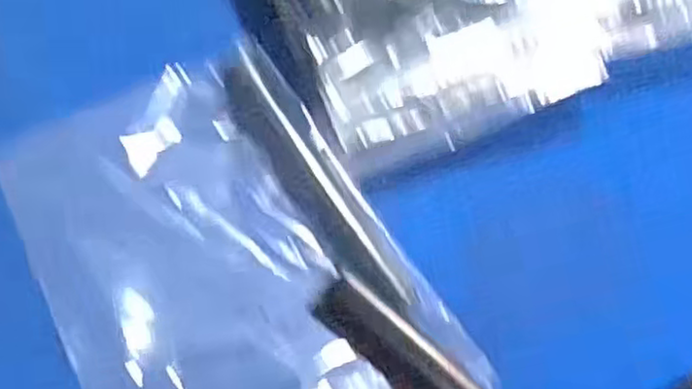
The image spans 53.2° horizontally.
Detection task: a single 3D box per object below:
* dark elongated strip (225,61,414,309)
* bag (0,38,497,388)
[{"bbox_3d":[-0.027,-0.010,0.494,0.029,0.025,0.218,-27,66,-16],"label":"dark elongated strip"},{"bbox_3d":[-0.084,0.043,0.466,0.216,0.024,0.324,-26,66,-16],"label":"bag"}]

